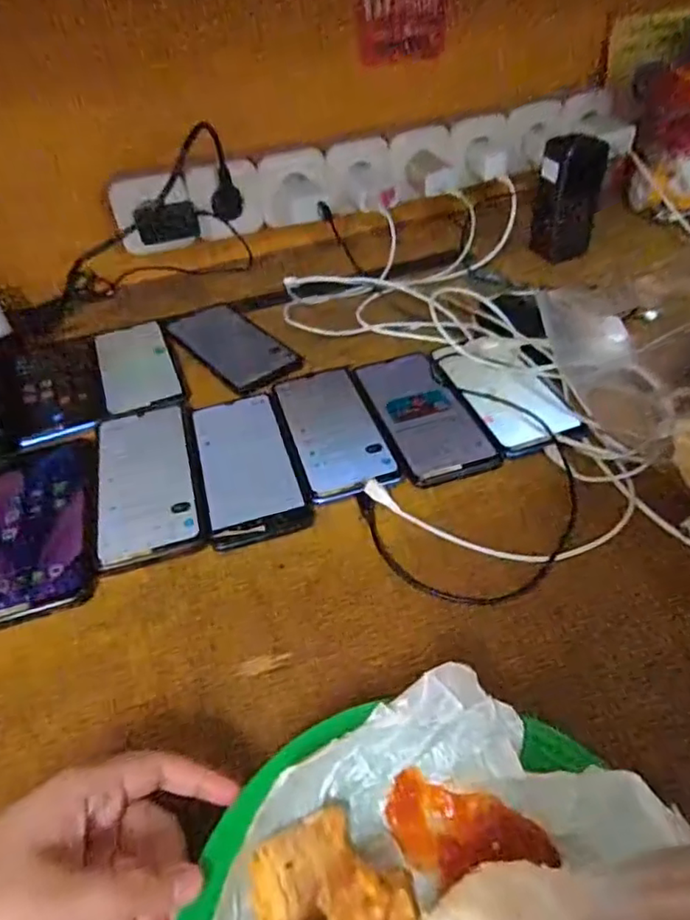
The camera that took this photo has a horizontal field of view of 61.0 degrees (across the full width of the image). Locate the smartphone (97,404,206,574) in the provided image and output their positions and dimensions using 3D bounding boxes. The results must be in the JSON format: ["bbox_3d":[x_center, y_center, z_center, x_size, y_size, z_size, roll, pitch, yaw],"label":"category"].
[{"bbox_3d":[-0.156,0.013,0.462,0.074,0.005,0.167,-15,45,-10],"label":"smartphone"}]

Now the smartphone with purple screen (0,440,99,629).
[{"bbox_3d":[-0.226,0.045,0.435,0.082,0.005,0.168,-14,45,-9],"label":"smartphone with purple screen"}]

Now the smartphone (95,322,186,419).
[{"bbox_3d":[-0.206,-0.094,0.581,0.070,0.007,0.163,-18,46,-13],"label":"smartphone"}]

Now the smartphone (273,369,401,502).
[{"bbox_3d":[-0.010,-0.029,0.491,0.073,0.004,0.162,-14,45,-9],"label":"smartphone"}]

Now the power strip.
[{"bbox_3d":[0.062,-0.340,0.696,0.638,0.072,0.076,-16,44,-12],"label":"power strip"}]

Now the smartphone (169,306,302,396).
[{"bbox_3d":[-0.115,-0.120,0.606,0.080,0.007,0.170,-30,50,-23],"label":"smartphone"}]

